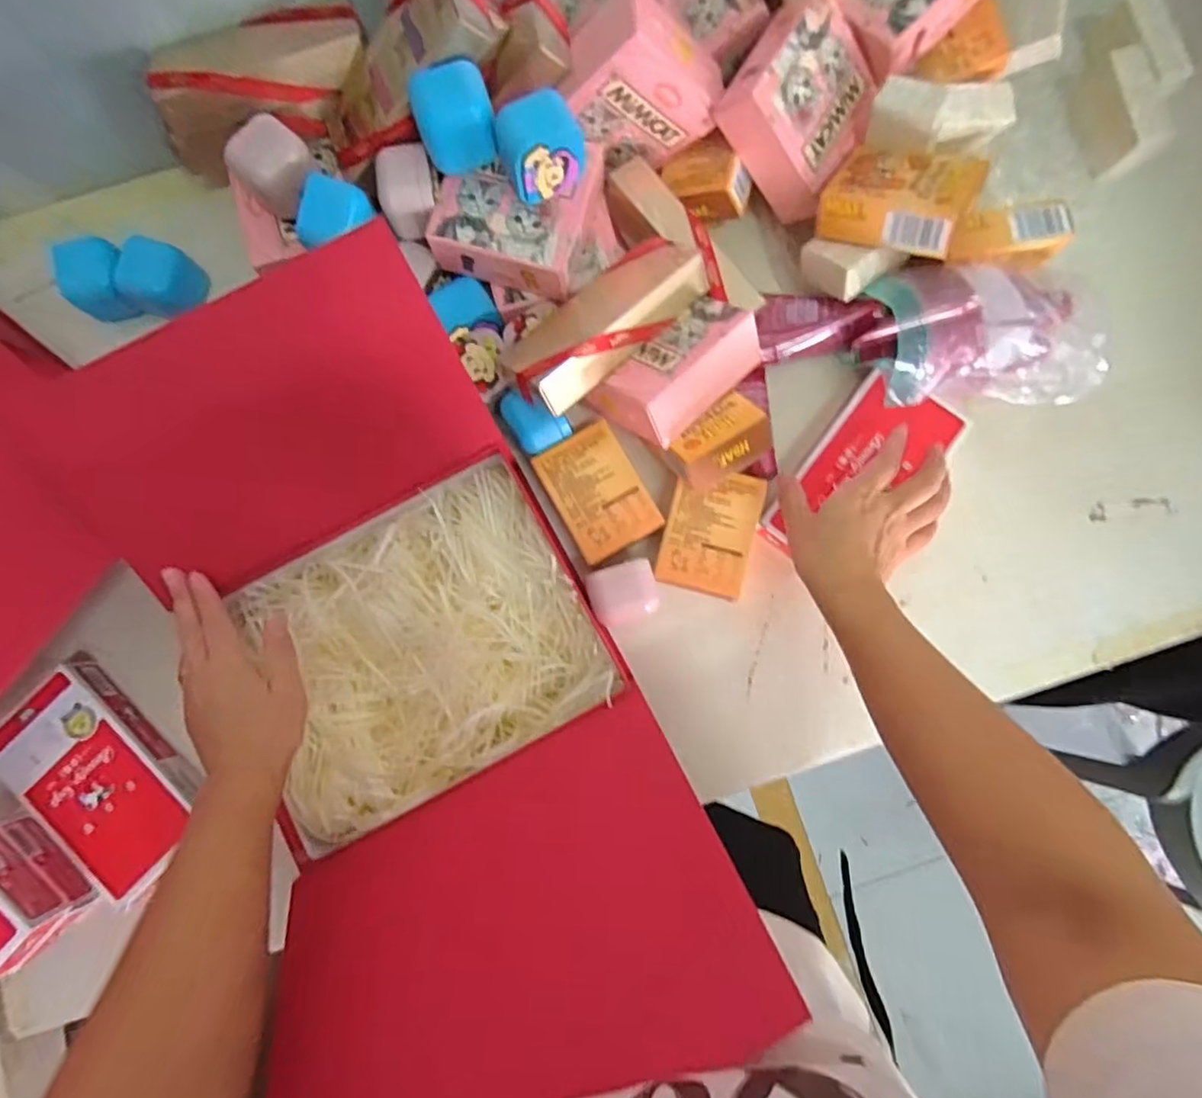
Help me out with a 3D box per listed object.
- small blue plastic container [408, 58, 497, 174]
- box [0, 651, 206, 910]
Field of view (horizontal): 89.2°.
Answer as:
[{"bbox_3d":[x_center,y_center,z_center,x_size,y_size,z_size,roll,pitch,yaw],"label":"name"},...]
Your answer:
[{"bbox_3d":[-0.105,-0.311,0.439,0.053,0.042,0.054,0,80,1],"label":"small blue plastic container"},{"bbox_3d":[-0.395,0.180,0.483,0.169,0.036,0.099,44,83,8],"label":"box"}]

